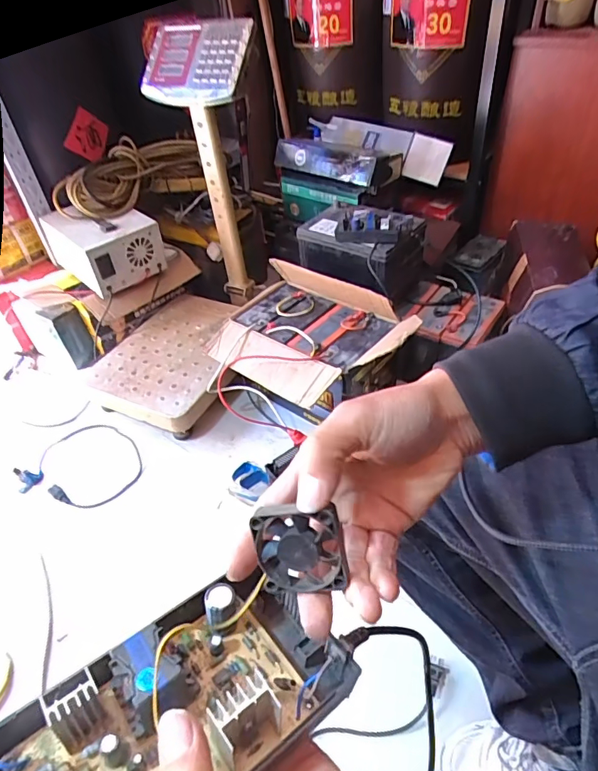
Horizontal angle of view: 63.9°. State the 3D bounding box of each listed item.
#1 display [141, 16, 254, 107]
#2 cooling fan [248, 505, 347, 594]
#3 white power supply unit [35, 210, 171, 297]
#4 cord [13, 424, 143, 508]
[{"bbox_3d":[-0.201,-0.632,0.940,0.247,0.126,0.095,19,48,24],"label":"display"},{"bbox_3d":[0.000,0.092,0.273,0.050,0.050,0.009,-7,12,17],"label":"cooling fan"},{"bbox_3d":[-0.487,-0.355,1.208,0.238,0.153,0.192,29,53,32],"label":"white power supply unit"},{"bbox_3d":[-0.467,0.169,1.048,0.266,0.028,0.195,8,45,15],"label":"cord"}]

